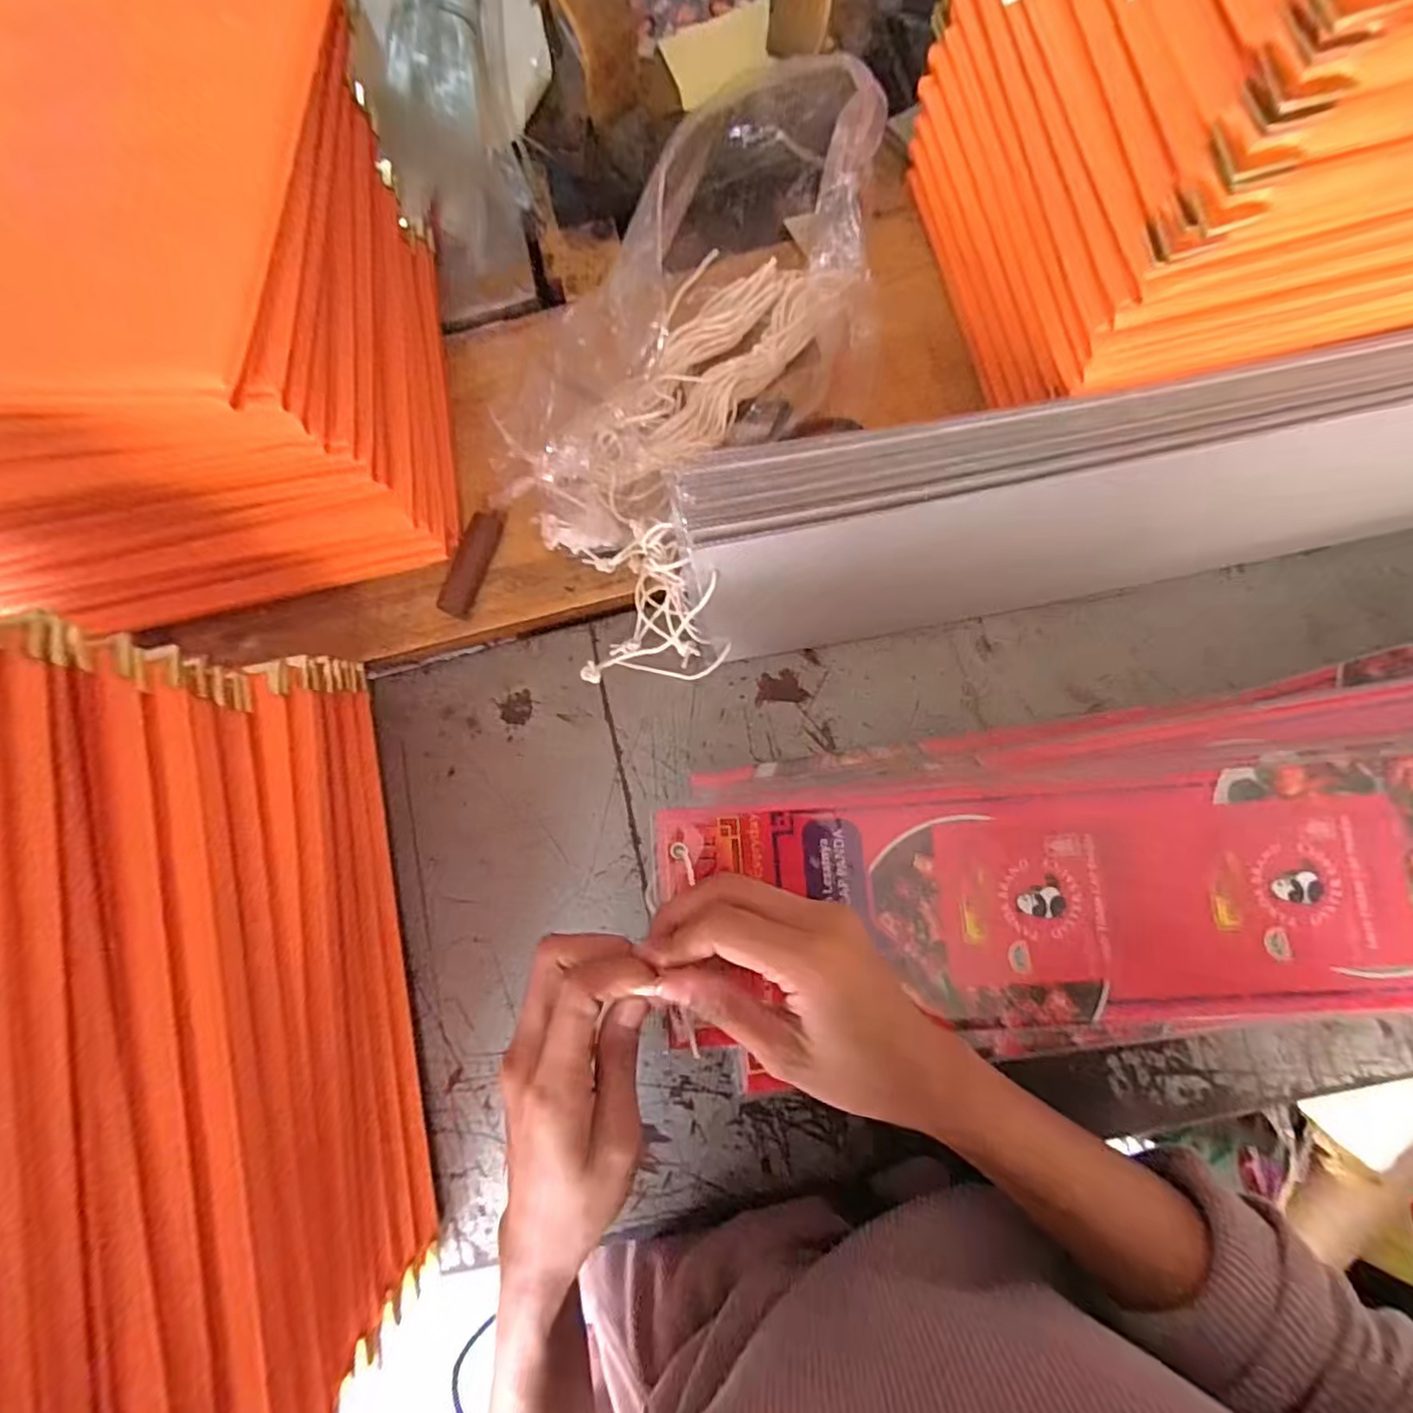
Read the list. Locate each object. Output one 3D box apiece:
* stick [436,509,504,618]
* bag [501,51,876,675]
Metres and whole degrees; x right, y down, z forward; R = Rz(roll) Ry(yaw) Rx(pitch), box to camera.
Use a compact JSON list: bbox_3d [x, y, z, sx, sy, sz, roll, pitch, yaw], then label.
[{"bbox_3d":[-0.149,-0.089,0.407,0.017,0.017,0.066,23,84,7],"label":"stick"},{"bbox_3d":[-0.007,-0.193,0.369,0.161,0.116,0.330,28,84,7],"label":"bag"}]

